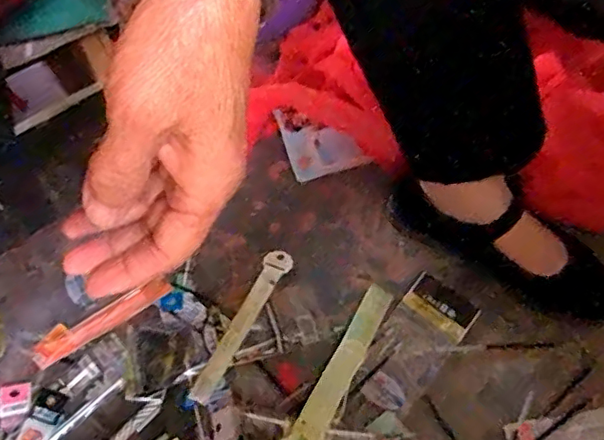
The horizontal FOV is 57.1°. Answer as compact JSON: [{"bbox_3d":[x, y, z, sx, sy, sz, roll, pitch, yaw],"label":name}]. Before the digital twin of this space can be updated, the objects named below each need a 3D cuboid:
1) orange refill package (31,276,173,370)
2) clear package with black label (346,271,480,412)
[{"bbox_3d":[-0.186,0.090,0.519,0.131,0.007,0.029,-31,64,-22],"label":"orange refill package"},{"bbox_3d":[0.102,0.114,0.512,0.063,0.007,0.137,36,61,18],"label":"clear package with black label"}]

